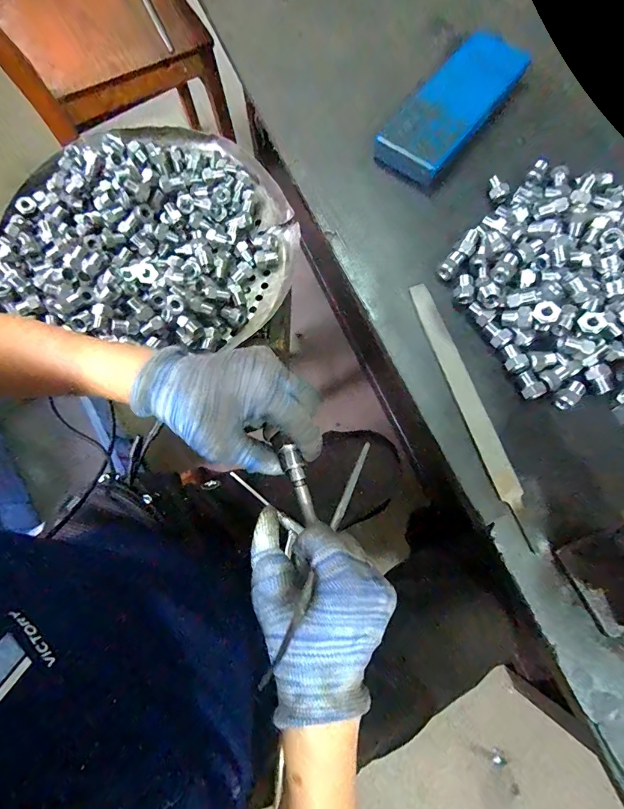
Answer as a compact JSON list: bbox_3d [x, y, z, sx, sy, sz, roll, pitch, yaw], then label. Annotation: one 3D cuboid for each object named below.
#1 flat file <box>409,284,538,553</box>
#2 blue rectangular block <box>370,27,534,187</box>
[{"bbox_3d":[0.164,-0.002,0.405,0.023,0.005,0.286,-17,75,-4],"label":"flat file"},{"bbox_3d":[0.179,-0.379,0.502,0.093,0.032,0.243,39,79,10],"label":"blue rectangular block"}]

